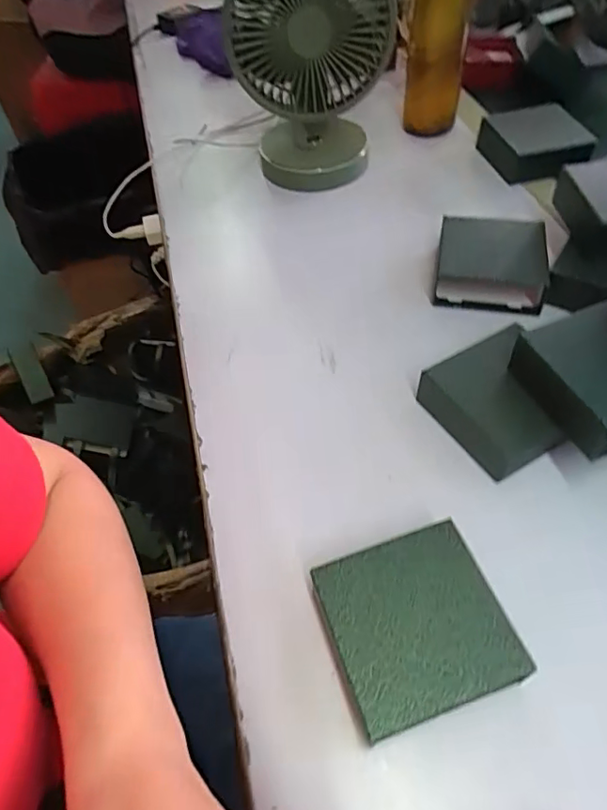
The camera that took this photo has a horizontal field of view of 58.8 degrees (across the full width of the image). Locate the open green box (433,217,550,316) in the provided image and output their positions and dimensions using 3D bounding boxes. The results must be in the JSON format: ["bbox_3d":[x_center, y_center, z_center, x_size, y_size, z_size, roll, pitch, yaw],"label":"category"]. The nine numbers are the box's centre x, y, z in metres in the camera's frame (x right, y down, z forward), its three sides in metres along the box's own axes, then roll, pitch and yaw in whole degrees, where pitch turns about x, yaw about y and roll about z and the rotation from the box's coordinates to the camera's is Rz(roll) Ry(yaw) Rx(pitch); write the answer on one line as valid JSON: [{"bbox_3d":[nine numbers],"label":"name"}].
[{"bbox_3d":[0.169,-0.131,0.484,0.091,0.035,0.079,10,54,12],"label":"open green box"}]

